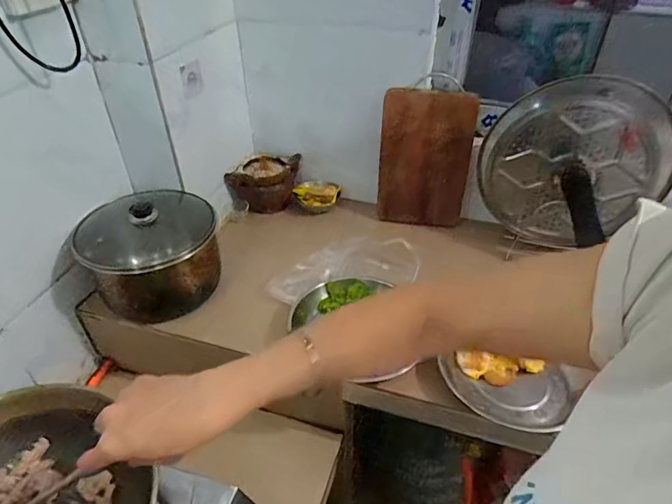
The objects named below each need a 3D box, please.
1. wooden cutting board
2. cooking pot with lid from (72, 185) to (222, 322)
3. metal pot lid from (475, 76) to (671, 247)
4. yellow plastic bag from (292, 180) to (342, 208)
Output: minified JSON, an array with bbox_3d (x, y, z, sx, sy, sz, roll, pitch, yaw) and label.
[{"bbox_3d":[0.184,-0.190,0.995,0.182,0.294,0.029,6,40,8],"label":"wooden cutting board"},{"bbox_3d":[-0.318,-0.007,0.834,0.215,0.162,0.180,-20,44,-22],"label":"cooking pot with lid"},{"bbox_3d":[0.438,-0.163,0.873,0.321,0.296,0.096,10,41,13],"label":"metal pot lid"},{"bbox_3d":[-0.039,-0.130,1.068,0.102,0.046,0.048,8,40,10],"label":"yellow plastic bag"}]

